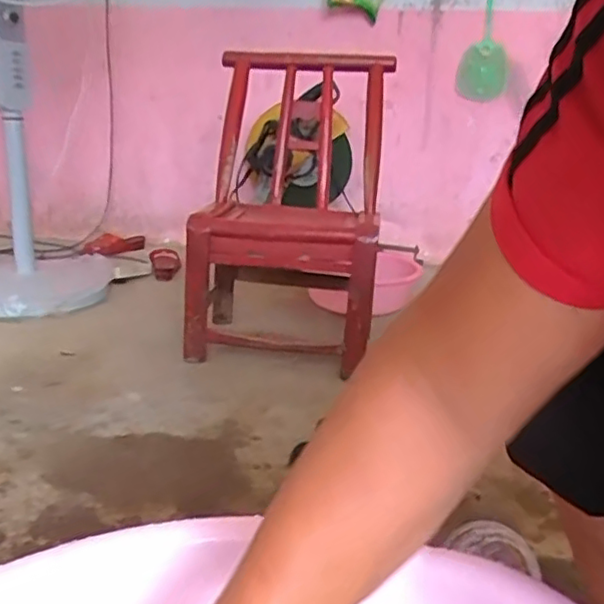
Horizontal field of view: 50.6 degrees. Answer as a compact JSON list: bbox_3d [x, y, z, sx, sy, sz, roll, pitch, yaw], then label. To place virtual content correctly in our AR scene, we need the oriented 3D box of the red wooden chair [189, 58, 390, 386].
[{"bbox_3d":[-0.023,-0.202,1.366,0.367,0.617,0.423,5,19,7],"label":"red wooden chair"}]

